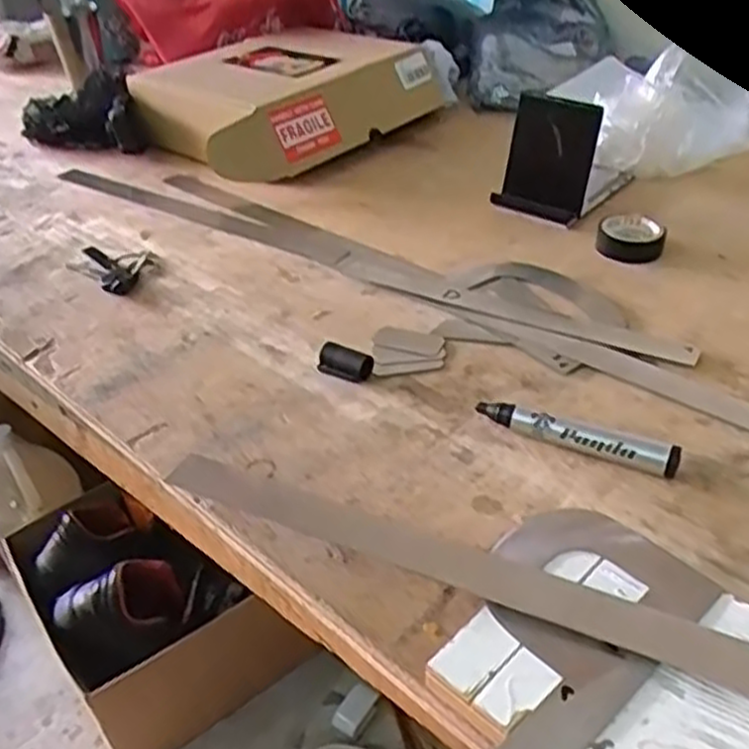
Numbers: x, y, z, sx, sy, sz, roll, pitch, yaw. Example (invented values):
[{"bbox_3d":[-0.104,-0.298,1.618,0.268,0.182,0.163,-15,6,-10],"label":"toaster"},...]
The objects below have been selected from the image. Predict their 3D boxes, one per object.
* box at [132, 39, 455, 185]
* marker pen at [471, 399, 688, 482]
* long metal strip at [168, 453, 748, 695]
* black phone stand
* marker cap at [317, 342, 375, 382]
[{"bbox_3d":[-0.081,-0.285,0.818,0.183,0.092,0.284,27,46,33],"label":"box"},{"bbox_3d":[0.116,0.036,0.457,0.116,0.016,0.014,17,41,23],"label":"marker pen"},{"bbox_3d":[0.099,0.107,0.354,0.449,0.007,0.034,16,41,23],"label":"long metal strip"},{"bbox_3d":[0.151,-0.188,0.687,0.080,0.093,0.050,17,41,23],"label":"black phone stand"},{"bbox_3d":[-0.020,-0.008,0.525,0.038,0.017,0.017,15,41,22],"label":"marker cap"}]

